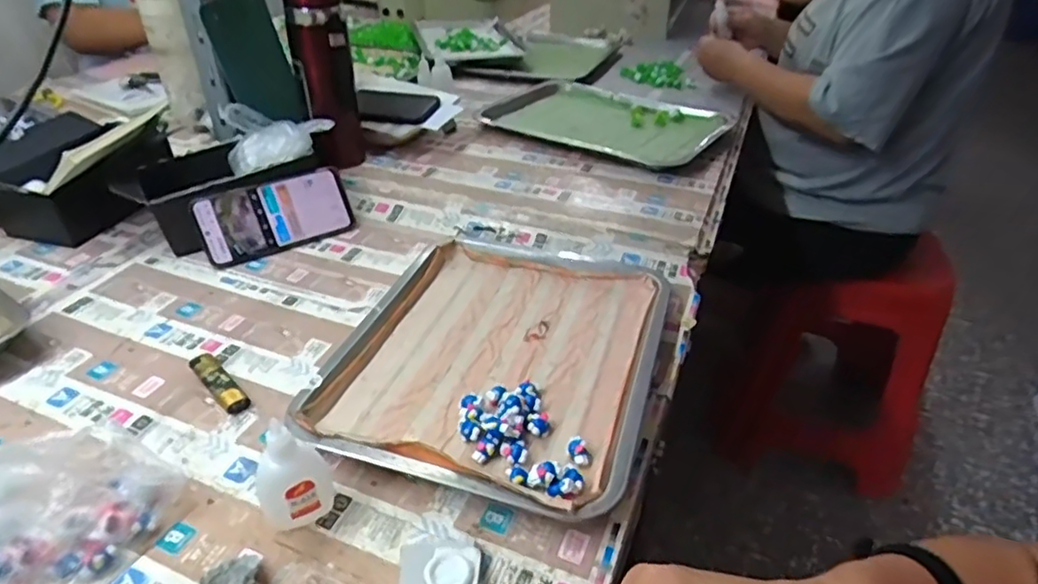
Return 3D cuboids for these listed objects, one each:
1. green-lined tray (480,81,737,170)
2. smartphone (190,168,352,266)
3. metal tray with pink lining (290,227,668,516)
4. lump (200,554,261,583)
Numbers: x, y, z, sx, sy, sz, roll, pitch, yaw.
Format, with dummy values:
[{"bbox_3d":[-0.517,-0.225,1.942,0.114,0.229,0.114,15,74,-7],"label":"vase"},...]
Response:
[{"bbox_3d":[0.120,-0.262,0.943,0.353,0.049,0.223,27,43,32],"label":"green-lined tray"},{"bbox_3d":[-0.281,-0.089,0.708,0.164,0.080,0.009,-21,7,-23],"label":"smartphone"},{"bbox_3d":[-0.015,0.045,0.559,0.267,0.024,0.323,12,37,14],"label":"metal tray with pink lining"},{"bbox_3d":[-0.175,0.176,0.376,0.028,0.017,0.039,6,36,7],"label":"lump"}]

